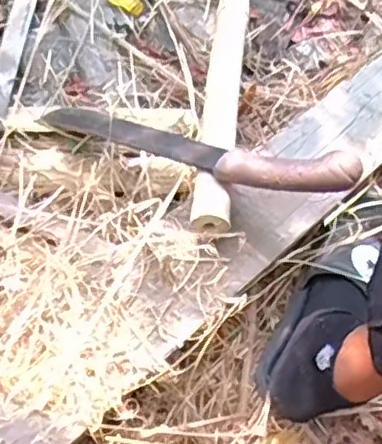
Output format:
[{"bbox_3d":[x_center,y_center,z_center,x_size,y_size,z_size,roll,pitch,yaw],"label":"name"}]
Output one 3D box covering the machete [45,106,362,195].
[{"bbox_3d":[-0.015,-0.083,0.688,0.403,0.022,0.050,20,57,41],"label":"machete"}]

